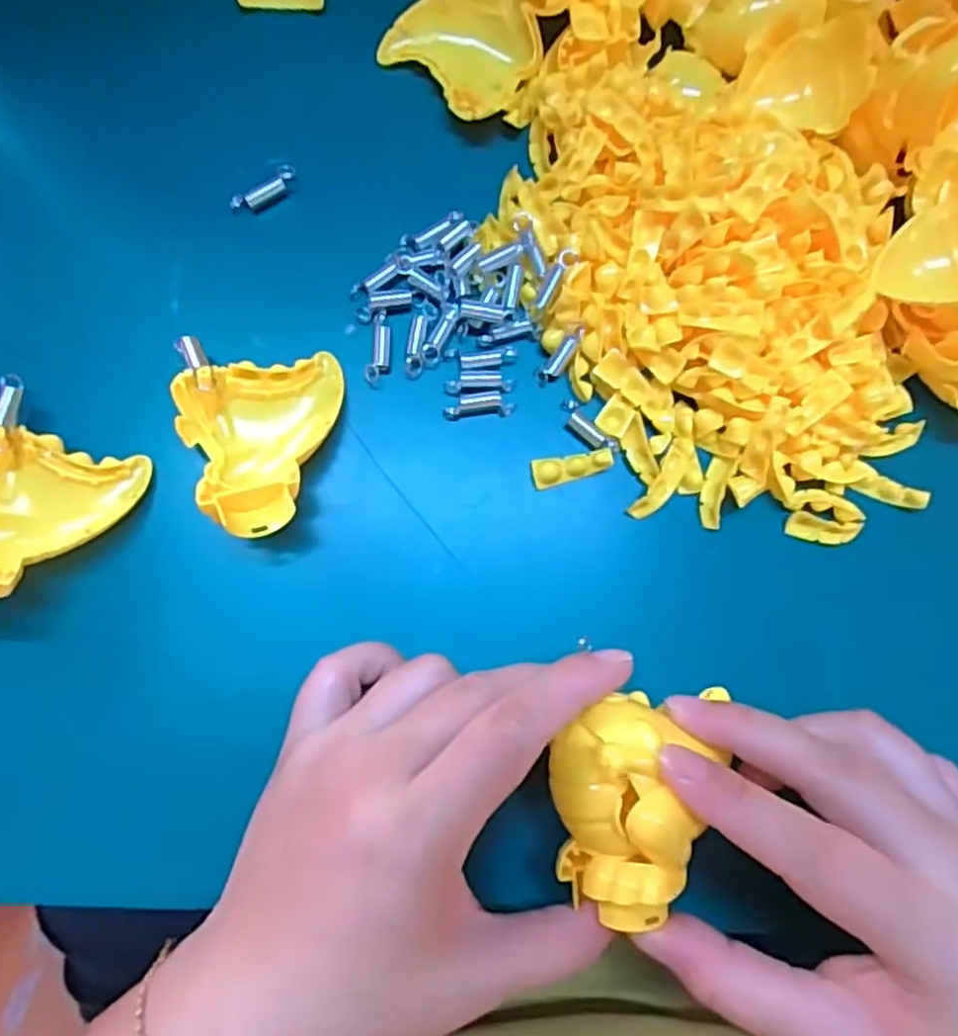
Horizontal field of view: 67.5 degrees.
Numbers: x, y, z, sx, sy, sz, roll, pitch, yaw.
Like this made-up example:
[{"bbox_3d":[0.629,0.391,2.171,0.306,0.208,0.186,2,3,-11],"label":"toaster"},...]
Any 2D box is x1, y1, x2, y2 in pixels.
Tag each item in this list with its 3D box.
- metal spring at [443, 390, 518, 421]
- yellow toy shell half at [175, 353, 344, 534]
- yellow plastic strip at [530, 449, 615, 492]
[{"bbox_3d":[0.000,-0.043,0.272,0.027,0.005,0.009,-5,82,-6],"label":"metal spring"},{"bbox_3d":[-0.072,-0.027,0.244,0.056,0.032,0.063,-15,84,-7],"label":"yellow toy shell half"},{"bbox_3d":[0.035,-0.019,0.271,0.030,0.006,0.010,-12,83,-7],"label":"yellow plastic strip"}]

